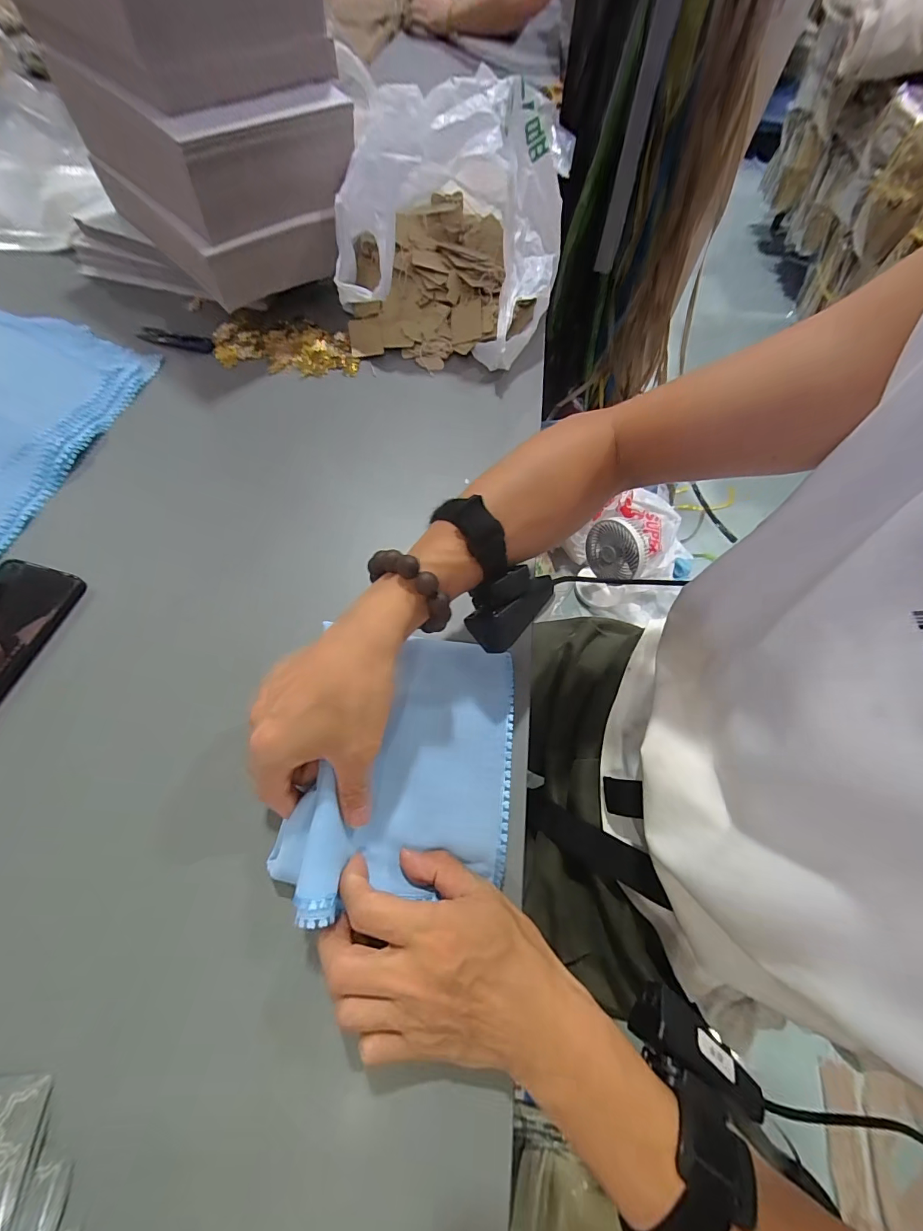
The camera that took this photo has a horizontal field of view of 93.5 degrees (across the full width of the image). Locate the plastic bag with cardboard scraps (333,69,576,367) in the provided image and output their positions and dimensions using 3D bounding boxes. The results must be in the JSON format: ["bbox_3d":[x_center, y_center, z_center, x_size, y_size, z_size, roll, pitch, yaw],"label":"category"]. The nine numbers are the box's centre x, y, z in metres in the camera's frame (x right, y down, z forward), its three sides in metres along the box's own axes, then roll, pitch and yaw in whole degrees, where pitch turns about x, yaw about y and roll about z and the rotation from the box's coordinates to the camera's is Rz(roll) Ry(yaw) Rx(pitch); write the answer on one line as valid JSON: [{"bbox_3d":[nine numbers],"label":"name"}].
[{"bbox_3d":[-0.011,-0.471,0.520,0.248,0.194,0.273,13,64,4],"label":"plastic bag with cardboard scraps"}]

